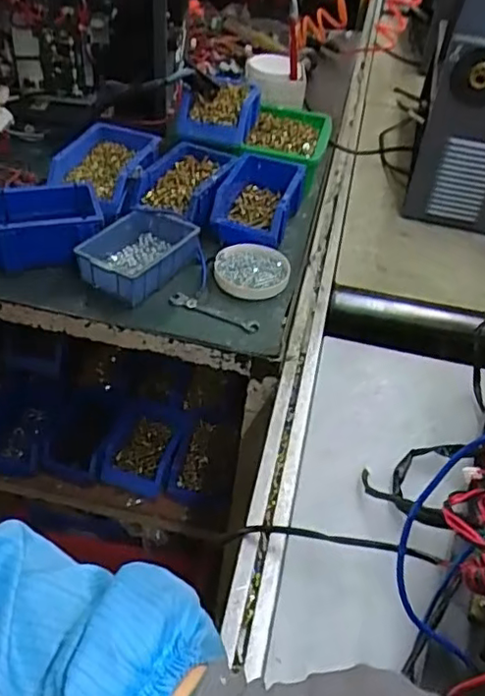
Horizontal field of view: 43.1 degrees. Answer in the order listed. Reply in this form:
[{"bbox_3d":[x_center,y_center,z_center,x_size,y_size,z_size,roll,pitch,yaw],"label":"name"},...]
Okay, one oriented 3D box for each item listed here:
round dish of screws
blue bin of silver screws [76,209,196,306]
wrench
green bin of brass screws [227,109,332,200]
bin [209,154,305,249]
[{"bbox_3d":[0.014,-0.110,0.858,0.100,0.019,0.101,3,43,-3],"label":"round dish of screws"},{"bbox_3d":[-0.142,-0.127,0.846,0.110,0.061,0.167,26,47,20],"label":"blue bin of silver screws"},{"bbox_3d":[-0.037,-0.048,0.792,0.128,0.013,0.020,19,45,16],"label":"wrench"},{"bbox_3d":[0.076,-0.343,1.069,0.140,0.068,0.193,16,44,11],"label":"green bin of brass screws"},{"bbox_3d":[0.024,-0.222,0.937,0.115,0.069,0.187,13,44,7],"label":"bin"}]

